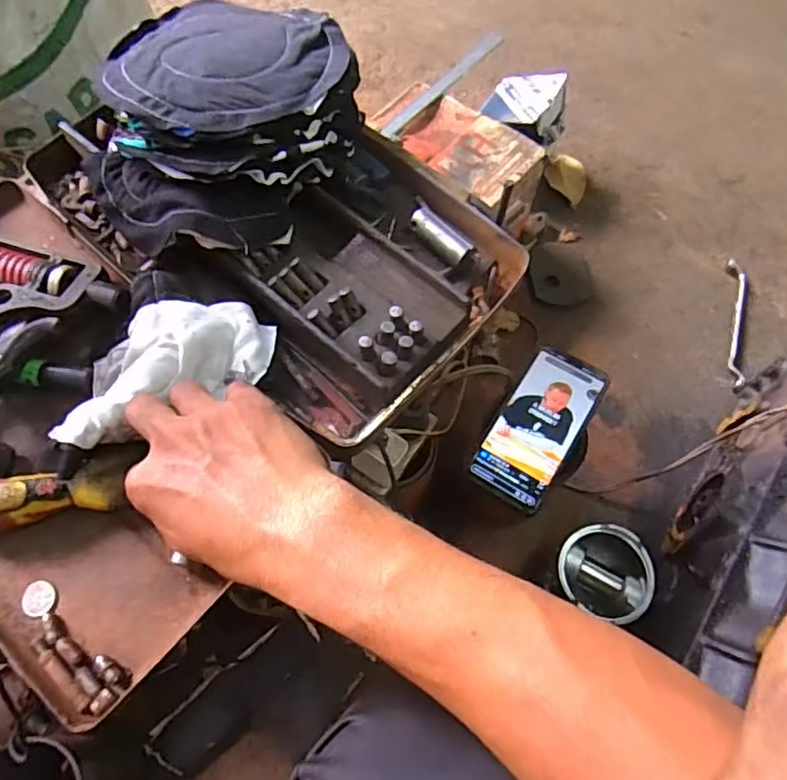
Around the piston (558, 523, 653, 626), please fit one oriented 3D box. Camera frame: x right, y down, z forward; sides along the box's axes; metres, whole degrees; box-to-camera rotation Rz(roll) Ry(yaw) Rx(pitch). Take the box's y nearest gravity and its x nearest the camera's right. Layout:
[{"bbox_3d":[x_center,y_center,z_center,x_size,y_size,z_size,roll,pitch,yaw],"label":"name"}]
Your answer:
[{"bbox_3d":[0.226,0.209,0.659,0.100,0.093,0.093,1,64,-2],"label":"piston"}]

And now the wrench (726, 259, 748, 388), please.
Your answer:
[{"bbox_3d":[0.504,-0.099,0.859,0.028,0.020,0.223,12,65,4],"label":"wrench"}]

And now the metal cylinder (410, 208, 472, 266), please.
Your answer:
[{"bbox_3d":[0.033,-0.115,0.443,0.020,0.019,0.056,-37,71,-16],"label":"metal cylinder"}]

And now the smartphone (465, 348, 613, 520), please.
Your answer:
[{"bbox_3d":[0.141,0.034,0.567,0.080,0.013,0.166,29,68,12],"label":"smartphone"}]

